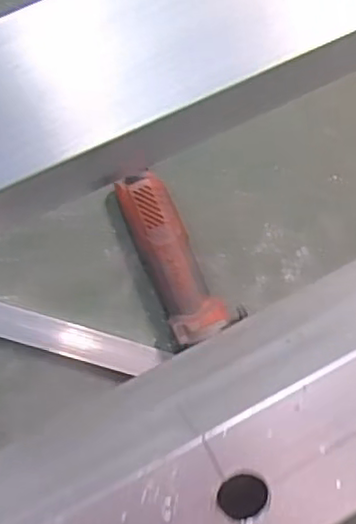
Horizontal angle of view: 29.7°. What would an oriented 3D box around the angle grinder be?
[{"bbox_3d":[-0.006,-0.012,0.829,0.078,0.081,0.210,-24,93,-8],"label":"angle grinder"}]

